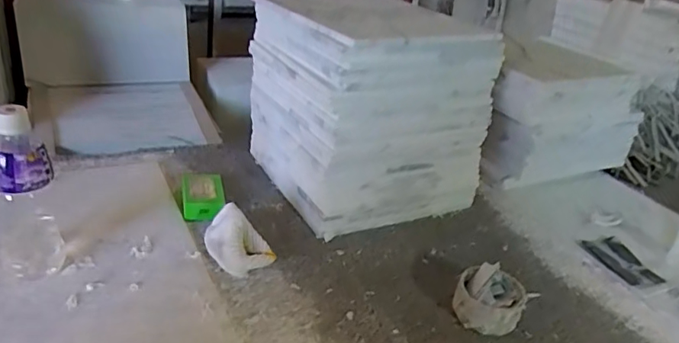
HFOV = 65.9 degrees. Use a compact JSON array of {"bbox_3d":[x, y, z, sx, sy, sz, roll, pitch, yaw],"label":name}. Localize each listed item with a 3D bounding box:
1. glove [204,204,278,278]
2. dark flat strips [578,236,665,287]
[{"bbox_3d":[-0.143,0.096,0.714,0.102,0.057,0.059,29,35,36],"label":"glove"},{"bbox_3d":[0.446,0.139,0.825,0.064,0.011,0.113,-4,30,-19],"label":"dark flat strips"}]

